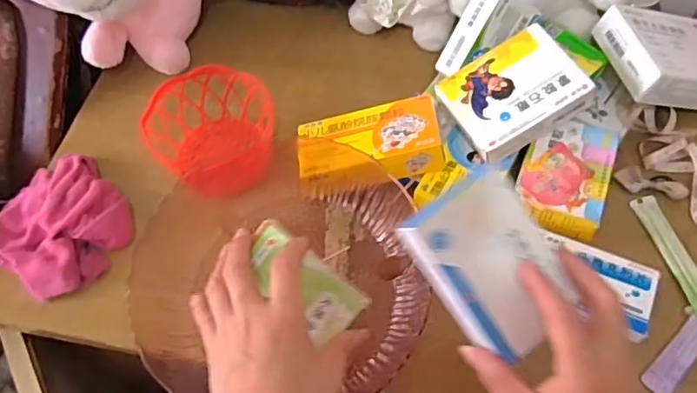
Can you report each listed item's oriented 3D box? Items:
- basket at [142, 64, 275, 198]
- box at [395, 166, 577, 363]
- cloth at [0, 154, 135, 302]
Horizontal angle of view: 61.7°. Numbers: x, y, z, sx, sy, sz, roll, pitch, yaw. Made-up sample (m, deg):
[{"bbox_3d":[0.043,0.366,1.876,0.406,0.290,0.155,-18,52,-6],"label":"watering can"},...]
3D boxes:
[{"bbox_3d":[-0.138,-0.062,0.620,0.127,0.066,0.145,-32,60,-16],"label":"basket"},{"bbox_3d":[0.098,0.043,0.391,0.083,0.013,0.116,-38,94,-14],"label":"box"},{"bbox_3d":[-0.296,0.027,0.598,0.138,0.034,0.132,36,66,24],"label":"cloth"}]

